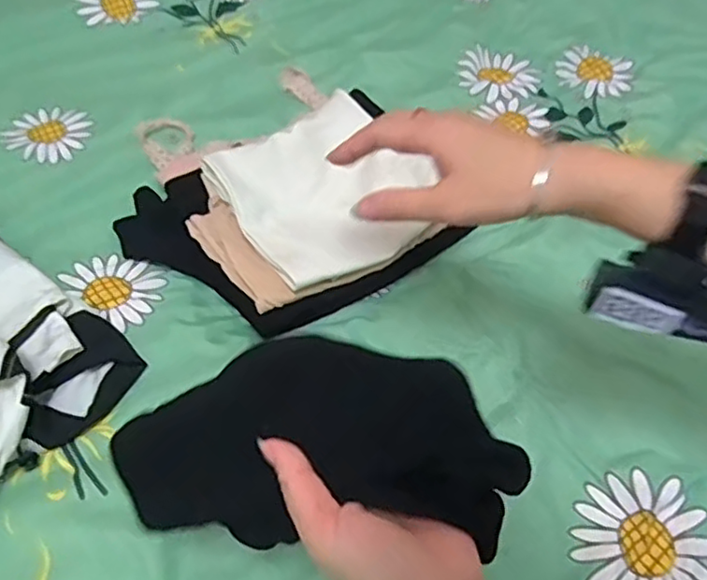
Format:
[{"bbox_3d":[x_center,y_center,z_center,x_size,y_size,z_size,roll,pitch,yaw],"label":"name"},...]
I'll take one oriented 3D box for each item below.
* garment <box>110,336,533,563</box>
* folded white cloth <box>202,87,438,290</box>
[{"bbox_3d":[-0.018,0.077,0.368,0.206,0.061,0.118,4,54,3],"label":"garment"},{"bbox_3d":[-0.026,-0.094,0.584,0.174,0.049,0.162,-33,60,-22],"label":"folded white cloth"}]

